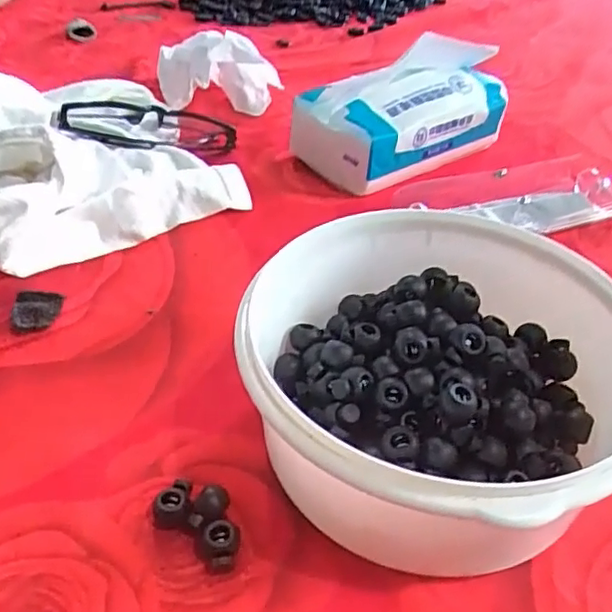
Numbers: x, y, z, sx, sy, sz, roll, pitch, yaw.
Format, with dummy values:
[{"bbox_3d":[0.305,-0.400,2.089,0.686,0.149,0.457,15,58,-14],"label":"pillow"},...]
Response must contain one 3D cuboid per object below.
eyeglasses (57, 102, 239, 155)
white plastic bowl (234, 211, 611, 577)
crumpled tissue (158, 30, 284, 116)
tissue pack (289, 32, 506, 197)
[{"bbox_3d":[-0.122,-0.137,0.480,0.131,0.033,0.035,-2,37,-34],"label":"eyeglasses"},{"bbox_3d":[0.056,0.035,0.266,0.150,0.078,0.157,1,40,-1],"label":"white plastic bowl"},{"bbox_3d":[-0.084,-0.220,0.563,0.110,0.054,0.046,5,40,3],"label":"crumpled tissue"},{"bbox_3d":[0.076,-0.162,0.482,0.156,0.080,0.087,-27,48,-30],"label":"tissue pack"}]

